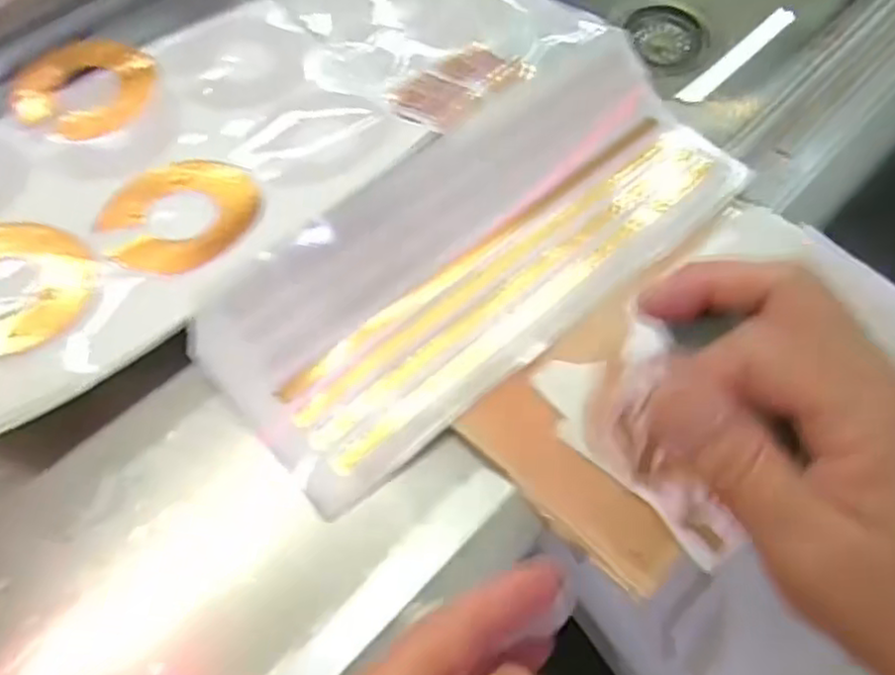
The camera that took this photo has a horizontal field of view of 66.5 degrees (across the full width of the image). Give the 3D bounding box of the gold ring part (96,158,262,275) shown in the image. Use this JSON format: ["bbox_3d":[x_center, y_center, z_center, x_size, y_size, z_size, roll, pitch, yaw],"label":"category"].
[{"bbox_3d":[-0.153,-0.072,0.394,0.085,0.013,0.081,1,64,-3],"label":"gold ring part"}]

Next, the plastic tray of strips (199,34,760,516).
[{"bbox_3d":[0.023,-0.051,0.385,0.320,0.028,0.133,-37,72,-19],"label":"plastic tray of strips"}]

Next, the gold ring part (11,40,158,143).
[{"bbox_3d":[-0.236,-0.162,0.442,0.080,0.017,0.087,1,64,-3],"label":"gold ring part"}]

